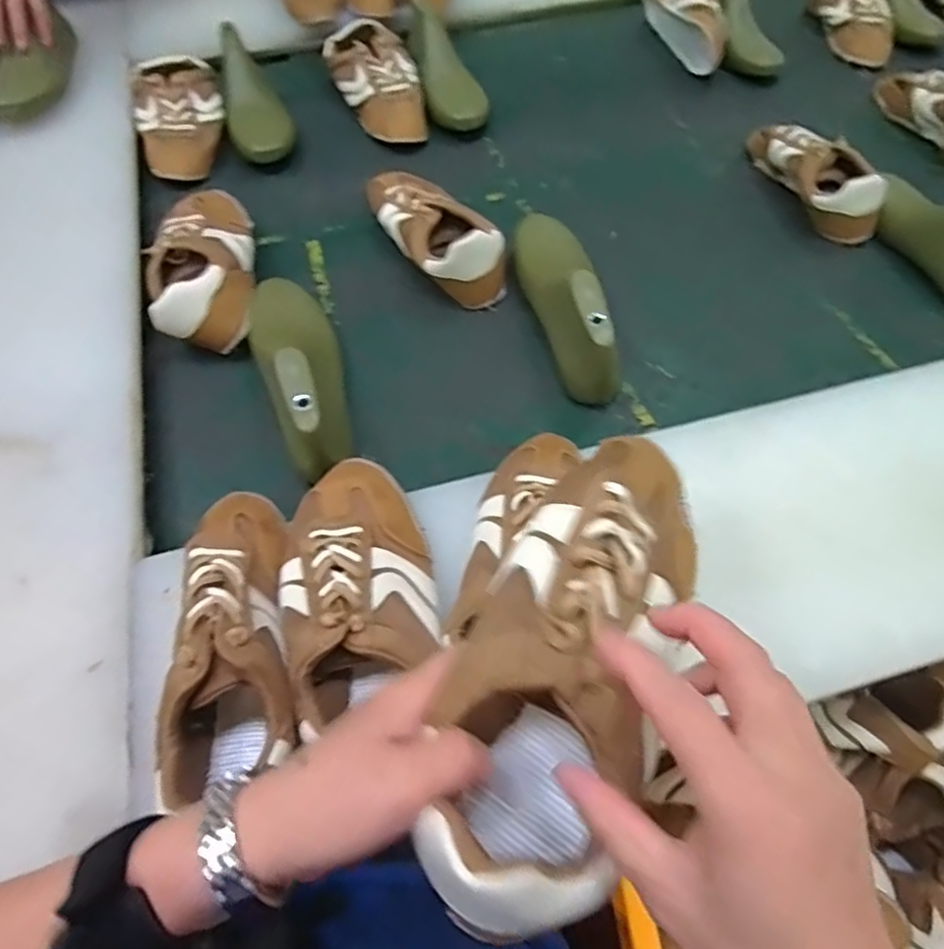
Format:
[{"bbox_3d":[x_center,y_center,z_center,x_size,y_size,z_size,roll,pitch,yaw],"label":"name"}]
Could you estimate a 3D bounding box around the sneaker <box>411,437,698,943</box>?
[{"bbox_3d":[0.047,0.077,0.294,0.084,0.075,0.224,20,61,13],"label":"sneaker"}]

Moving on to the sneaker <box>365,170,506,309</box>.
[{"bbox_3d":[-0.048,-0.287,0.739,0.092,0.071,0.219,-31,64,-16],"label":"sneaker"}]

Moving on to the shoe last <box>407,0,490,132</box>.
[{"bbox_3d":[-0.041,-0.591,0.916,0.081,0.073,0.239,-15,61,-7],"label":"shoe last"}]

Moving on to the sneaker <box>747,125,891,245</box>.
[{"bbox_3d":[0.413,-0.379,0.792,0.068,0.070,0.231,-19,61,-9],"label":"sneaker"}]

